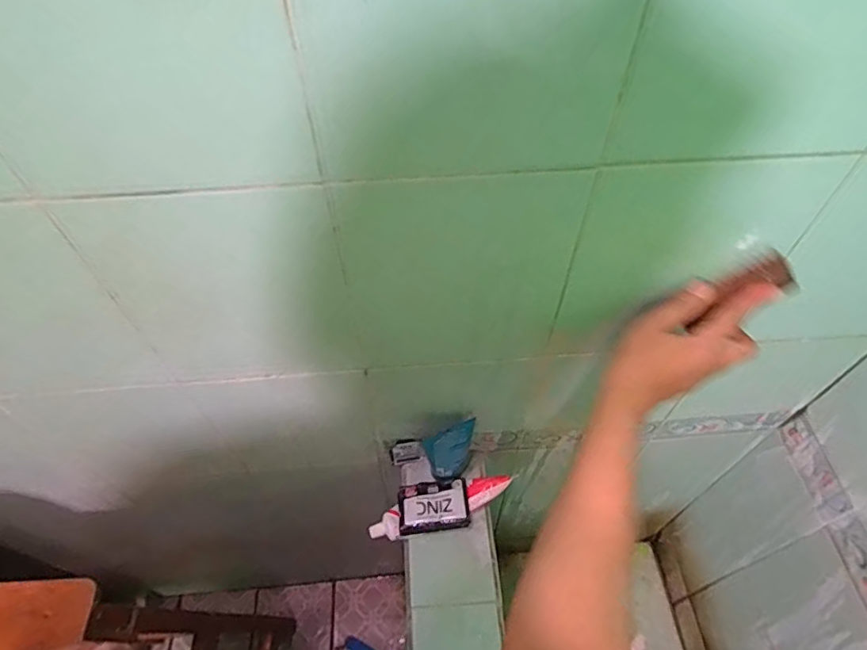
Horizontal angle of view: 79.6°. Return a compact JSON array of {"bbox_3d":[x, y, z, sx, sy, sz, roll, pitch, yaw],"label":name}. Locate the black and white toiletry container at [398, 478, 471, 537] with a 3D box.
[{"bbox_3d":[0.000,0.248,0.714,0.096,0.019,0.059,-6,53,-4],"label":"black and white toiletry container"}]

